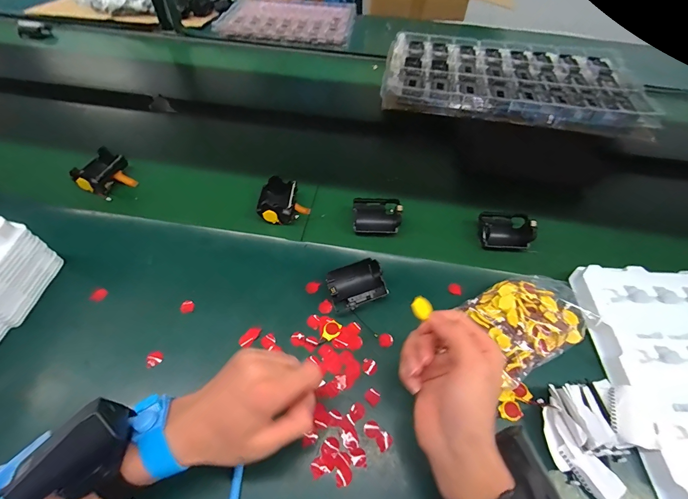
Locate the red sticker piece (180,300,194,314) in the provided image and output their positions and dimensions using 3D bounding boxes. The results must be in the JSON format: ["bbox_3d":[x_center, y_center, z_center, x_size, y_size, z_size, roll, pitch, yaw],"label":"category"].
[{"bbox_3d":[-0.196,0.072,0.414,0.016,0.008,0.014,-24,58,-19],"label":"red sticker piece"}]

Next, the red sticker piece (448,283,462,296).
[{"bbox_3d":[0.147,0.052,0.436,0.017,0.006,0.013,15,54,9],"label":"red sticker piece"}]

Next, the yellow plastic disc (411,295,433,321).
[{"bbox_3d":[0.072,0.053,0.308,0.020,0.004,0.018,-31,80,-28],"label":"yellow plastic disc"}]

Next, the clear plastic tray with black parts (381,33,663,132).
[{"bbox_3d":[0.357,-0.372,0.718,0.525,0.040,0.314,9,53,4],"label":"clear plastic tray with black parts"}]

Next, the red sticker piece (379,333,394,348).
[{"bbox_3d":[0.050,0.109,0.397,0.017,0.005,0.017,2,53,-1],"label":"red sticker piece"}]

